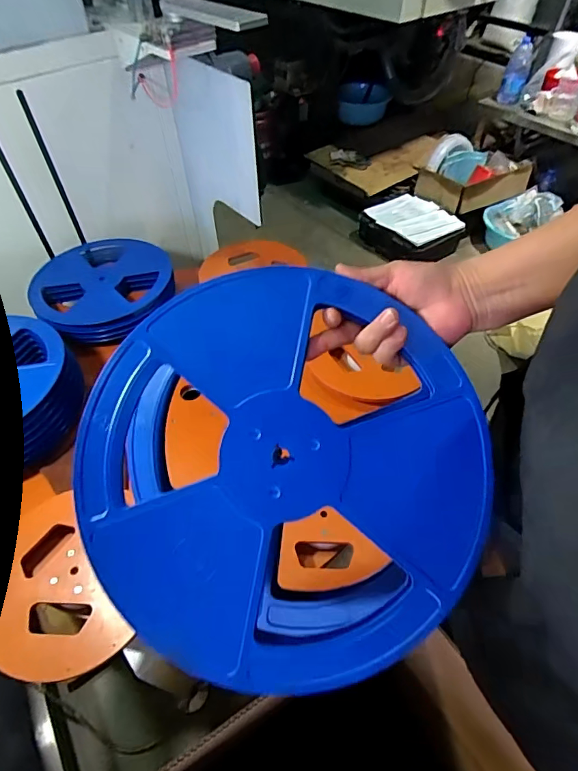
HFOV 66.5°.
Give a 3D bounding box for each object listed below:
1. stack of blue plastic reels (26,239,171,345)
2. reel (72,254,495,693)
[{"bbox_3d":[-0.443,-0.242,1.067,0.320,0.063,0.318,-13,51,-10],"label":"stack of blue plastic reels"},{"bbox_3d":[-0.007,0.058,0.352,0.309,0.017,0.311,0,76,1],"label":"reel"}]

